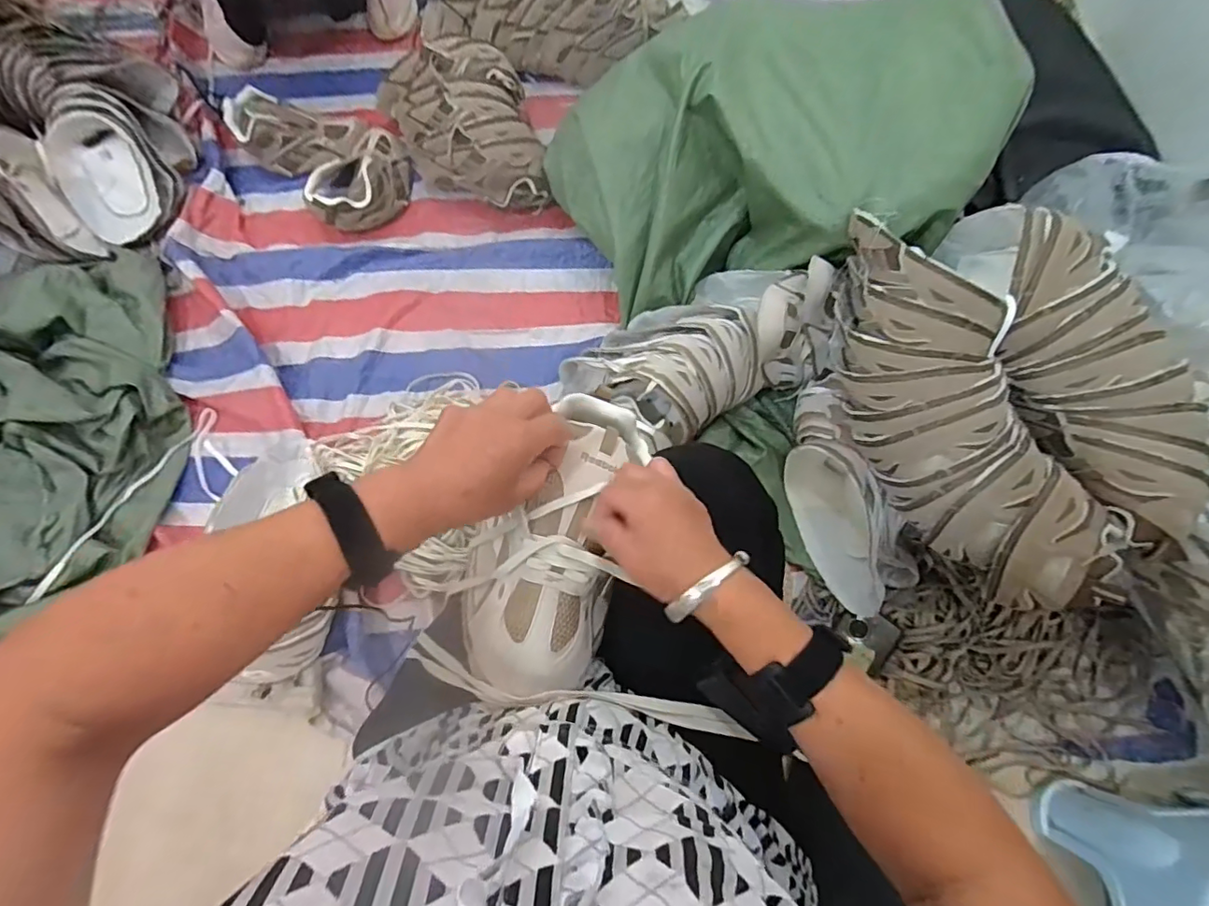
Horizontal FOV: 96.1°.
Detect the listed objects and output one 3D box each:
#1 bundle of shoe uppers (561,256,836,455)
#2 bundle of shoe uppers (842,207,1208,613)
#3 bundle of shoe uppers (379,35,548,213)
[{"bbox_3d":[0.132,-0.166,0.810,0.368,0.173,0.232,-23,74,-6],"label":"bundle of shoe uppers"},{"bbox_3d":[0.450,-0.087,0.628,0.291,0.145,0.469,-19,74,-5],"label":"bundle of shoe uppers"},{"bbox_3d":[-0.248,-0.603,0.996,0.217,0.150,0.353,-30,75,-8],"label":"bundle of shoe uppers"}]

